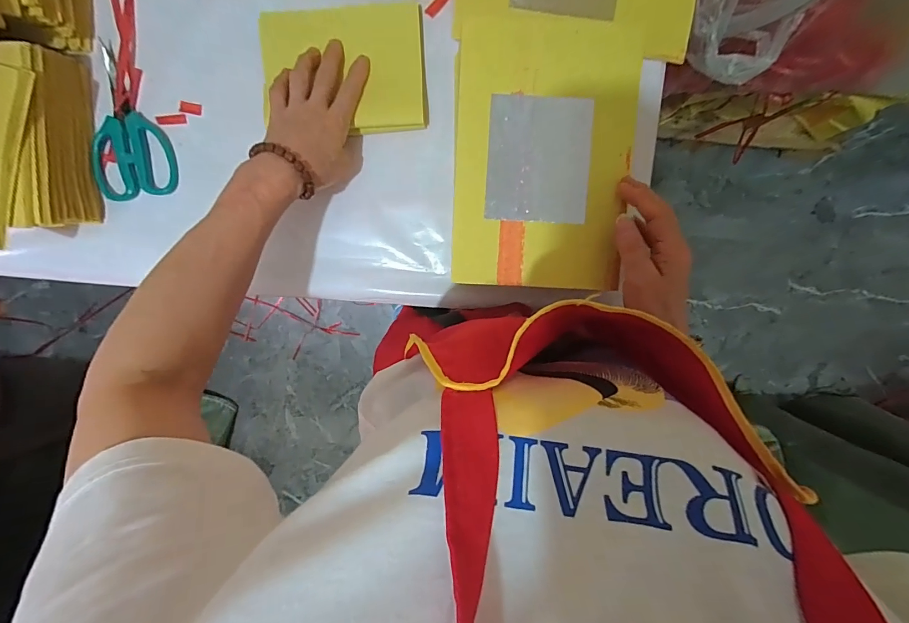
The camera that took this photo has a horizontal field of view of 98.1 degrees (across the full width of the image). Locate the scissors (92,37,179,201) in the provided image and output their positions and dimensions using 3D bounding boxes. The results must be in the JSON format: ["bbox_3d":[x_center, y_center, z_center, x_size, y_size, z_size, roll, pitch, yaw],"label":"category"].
[{"bbox_3d":[-0.340,-0.194,0.408,0.082,0.012,0.147,-8,98,3],"label":"scissors"}]

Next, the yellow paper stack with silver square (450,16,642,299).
[{"bbox_3d":[0.078,-0.141,0.354,0.154,0.021,0.233,4,98,1],"label":"yellow paper stack with silver square"}]

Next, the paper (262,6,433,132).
[{"bbox_3d":[-0.109,-0.237,0.392,0.159,0.013,0.113,-2,98,2],"label":"paper"}]

